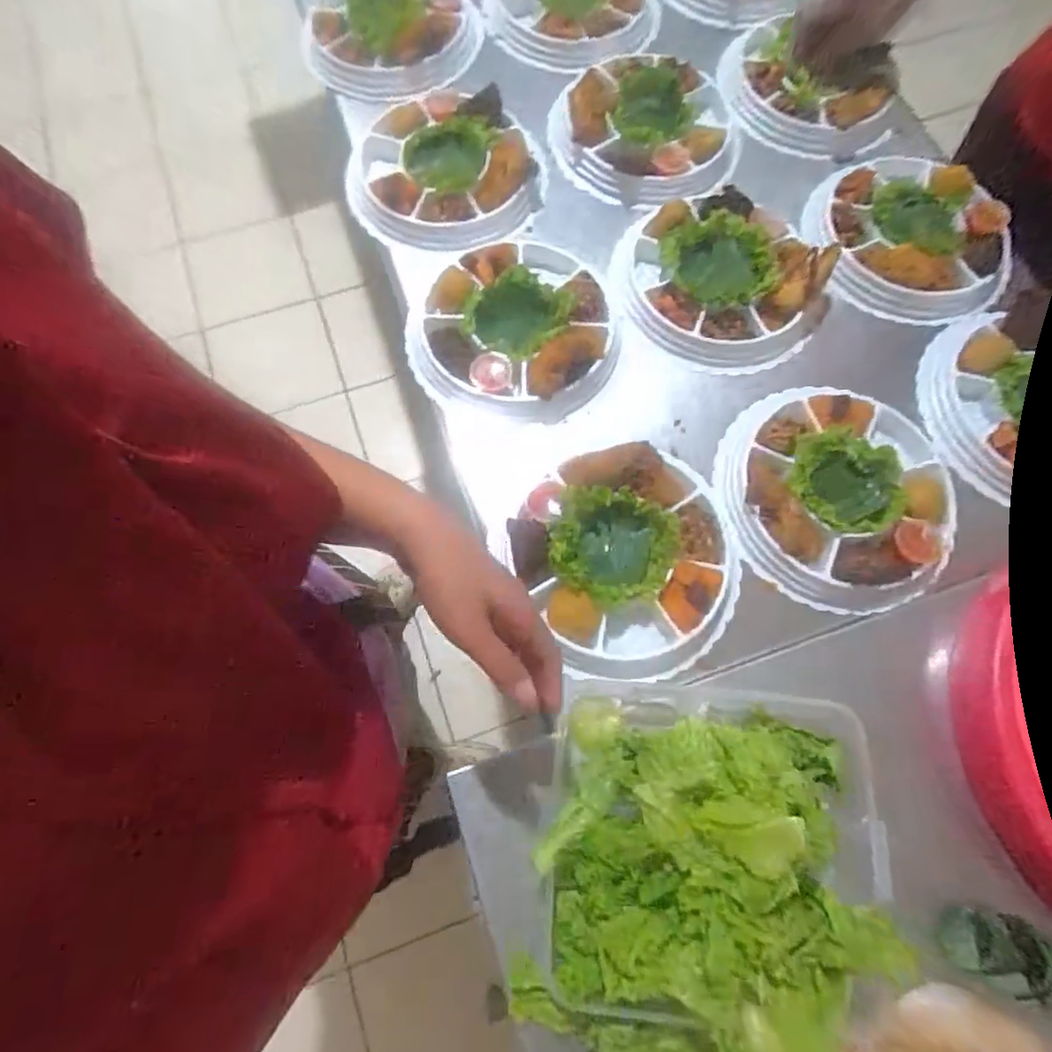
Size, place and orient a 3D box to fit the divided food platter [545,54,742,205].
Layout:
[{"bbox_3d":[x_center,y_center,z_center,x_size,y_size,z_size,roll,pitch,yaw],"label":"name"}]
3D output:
[{"bbox_3d":[0.137,-0.467,0.730,0.218,0.047,0.210,0,71,0],"label":"divided food platter"}]

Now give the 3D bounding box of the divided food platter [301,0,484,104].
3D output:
[{"bbox_3d":[-0.172,-0.618,0.778,0.220,0.047,0.211,0,71,0],"label":"divided food platter"}]

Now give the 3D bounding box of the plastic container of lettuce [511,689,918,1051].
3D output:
[{"bbox_3d":[0.126,0.241,0.422,0.239,0.130,0.249,4,71,2],"label":"plastic container of lettuce"}]

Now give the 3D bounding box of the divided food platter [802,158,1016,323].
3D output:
[{"bbox_3d":[0.424,-0.324,0.685,0.221,0.048,0.210,0,71,0],"label":"divided food platter"}]

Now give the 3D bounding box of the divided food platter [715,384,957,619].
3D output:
[{"bbox_3d":[0.289,-0.034,0.577,0.208,0.042,0.208,0,71,0],"label":"divided food platter"}]

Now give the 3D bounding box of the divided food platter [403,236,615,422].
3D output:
[{"bbox_3d":[-0.013,-0.208,0.633,0.220,0.045,0.220,0,71,0],"label":"divided food platter"}]

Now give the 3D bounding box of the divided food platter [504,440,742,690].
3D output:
[{"bbox_3d":[0.095,0.027,0.551,0.191,0.057,0.197,0,71,0],"label":"divided food platter"}]

